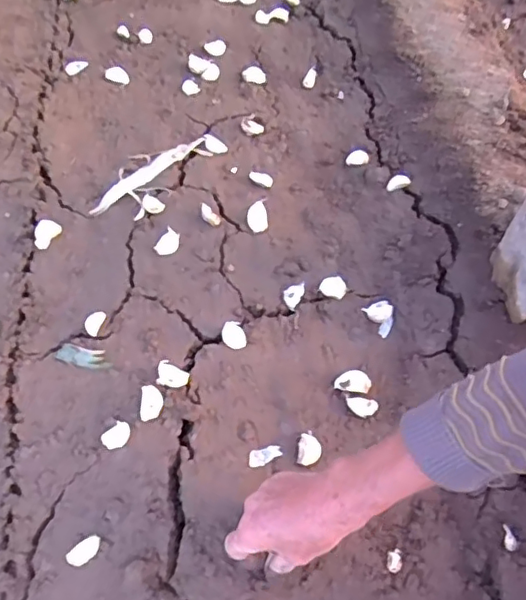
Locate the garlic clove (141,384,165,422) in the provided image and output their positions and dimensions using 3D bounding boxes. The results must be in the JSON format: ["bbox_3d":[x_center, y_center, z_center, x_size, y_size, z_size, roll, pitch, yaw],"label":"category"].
[{"bbox_3d":[-0.117,0.109,0.616,0.022,0.019,0.034,0,57,-1],"label":"garlic clove"}]

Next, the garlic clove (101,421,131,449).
[{"bbox_3d":[-0.151,0.140,0.604,0.030,0.011,0.022,-39,66,-23],"label":"garlic clove"}]

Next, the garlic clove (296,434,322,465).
[{"bbox_3d":[0.049,0.157,0.617,0.026,0.012,0.029,3,57,1],"label":"garlic clove"}]

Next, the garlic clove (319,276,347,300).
[{"bbox_3d":[0.088,-0.016,0.725,0.033,0.015,0.025,11,57,6],"label":"garlic clove"}]

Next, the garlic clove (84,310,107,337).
[{"bbox_3d":[-0.195,0.026,0.674,0.020,0.009,0.032,15,58,8],"label":"garlic clove"}]

